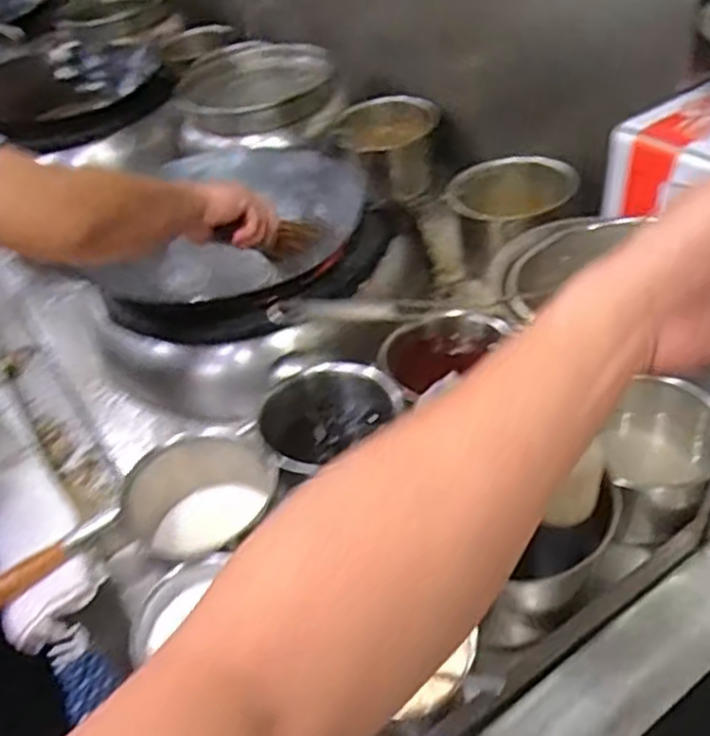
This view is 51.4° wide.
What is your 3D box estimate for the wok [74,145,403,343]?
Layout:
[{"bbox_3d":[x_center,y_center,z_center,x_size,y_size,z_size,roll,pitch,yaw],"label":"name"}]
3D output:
[{"bbox_3d":[-0.173,-0.217,1.182,0.467,0.114,0.453,-4,41,4],"label":"wok"}]

